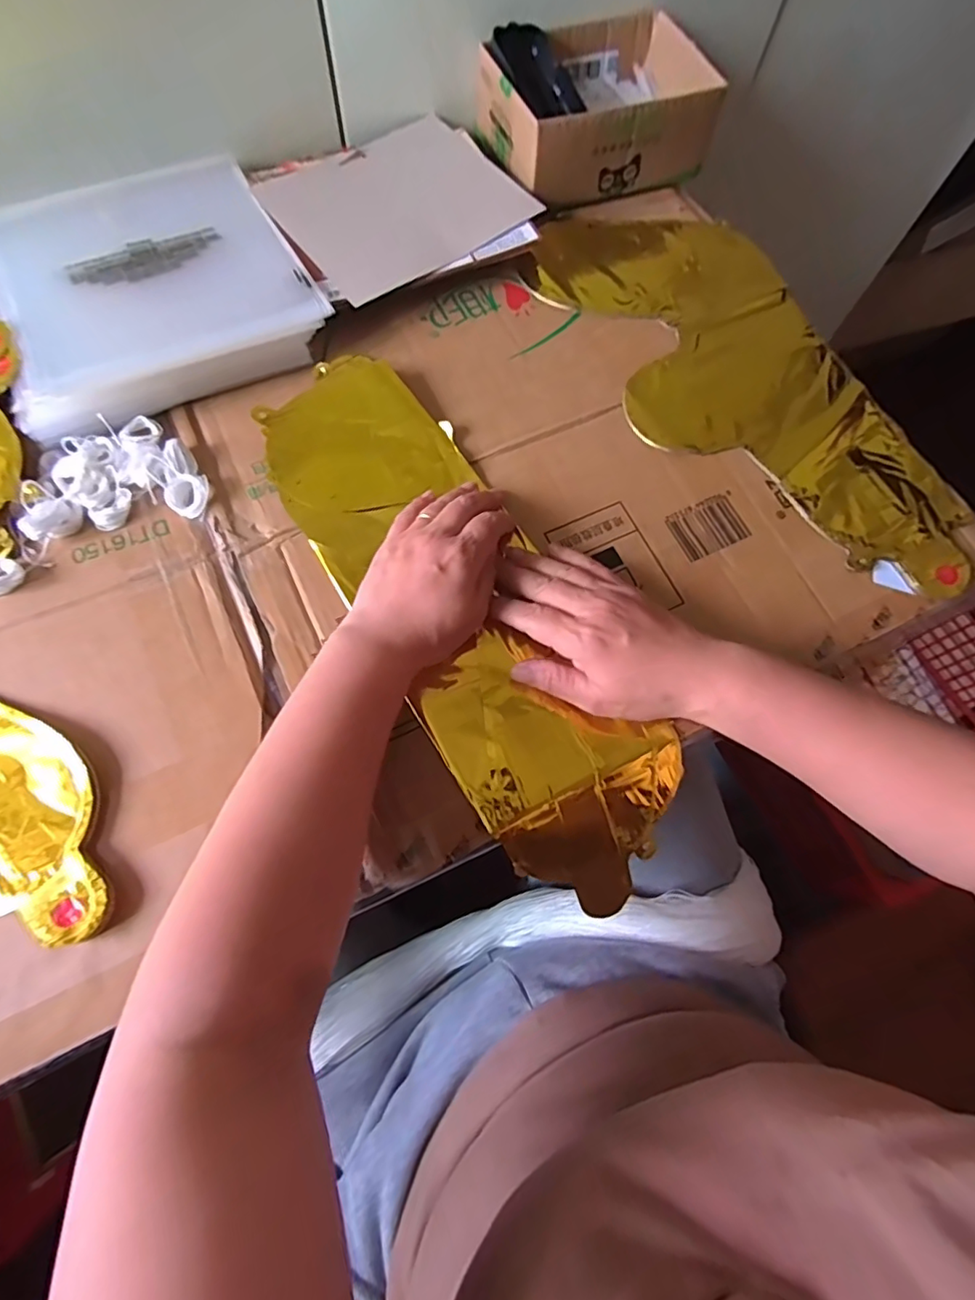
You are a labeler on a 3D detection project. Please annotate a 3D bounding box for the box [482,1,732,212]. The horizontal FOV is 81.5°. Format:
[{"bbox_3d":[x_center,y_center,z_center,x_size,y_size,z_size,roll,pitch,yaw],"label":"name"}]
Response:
[{"bbox_3d":[0.094,-0.485,0.507,0.185,0.068,0.137,-19,72,-9],"label":"box"}]

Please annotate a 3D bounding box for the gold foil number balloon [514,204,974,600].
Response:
[{"bbox_3d":[0.201,-0.221,0.456,0.191,0.015,0.431,-25,73,-11],"label":"gold foil number balloon"}]

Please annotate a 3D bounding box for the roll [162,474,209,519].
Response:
[{"bbox_3d":[-0.208,-0.106,0.390,0.029,0.010,0.028,1,70,-2],"label":"roll"}]

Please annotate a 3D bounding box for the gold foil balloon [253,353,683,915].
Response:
[{"bbox_3d":[-0.013,-0.024,0.397,0.137,0.045,0.420,-29,79,-12],"label":"gold foil balloon"}]

